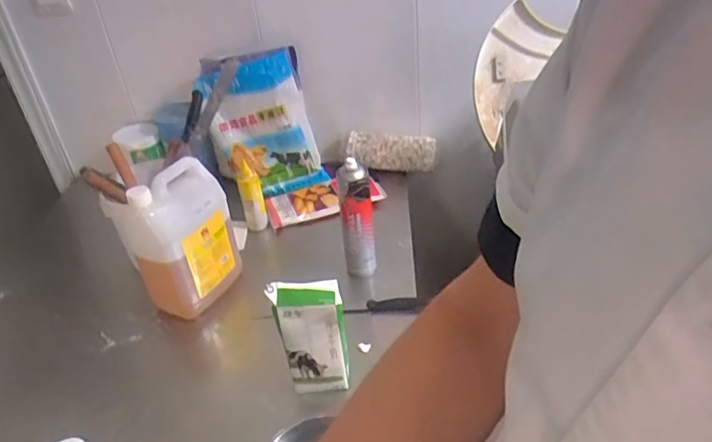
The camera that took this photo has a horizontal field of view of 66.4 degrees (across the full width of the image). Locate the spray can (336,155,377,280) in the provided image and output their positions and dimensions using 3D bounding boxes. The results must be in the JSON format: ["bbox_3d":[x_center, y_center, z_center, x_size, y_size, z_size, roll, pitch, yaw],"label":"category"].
[{"bbox_3d":[0.003,0.002,1.124,0.065,0.249,0.068,-3,34,2],"label":"spray can"}]

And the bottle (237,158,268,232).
[{"bbox_3d":[-0.253,-0.052,1.325,0.057,0.195,0.054,-11,35,-10],"label":"bottle"}]

